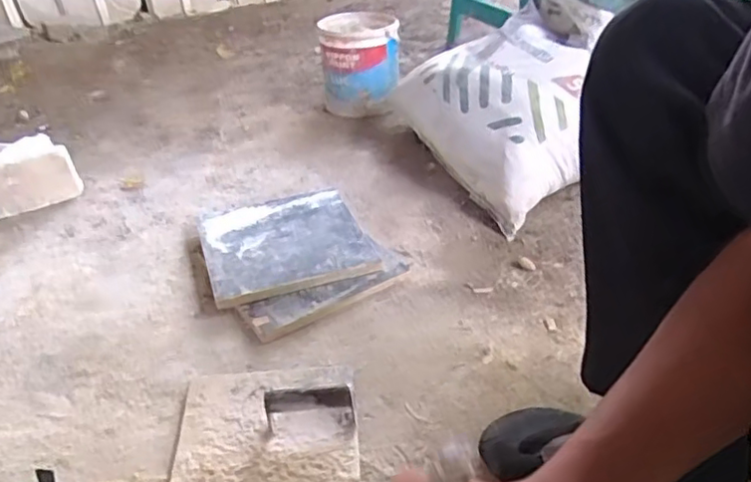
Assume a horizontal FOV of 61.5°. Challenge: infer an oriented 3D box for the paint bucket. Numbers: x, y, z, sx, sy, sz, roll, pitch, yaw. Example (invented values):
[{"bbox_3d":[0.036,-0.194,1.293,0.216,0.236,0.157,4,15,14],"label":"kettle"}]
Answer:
[{"bbox_3d":[-0.035,-0.399,1.439,0.178,0.184,0.176,-2,36,1],"label":"paint bucket"}]

